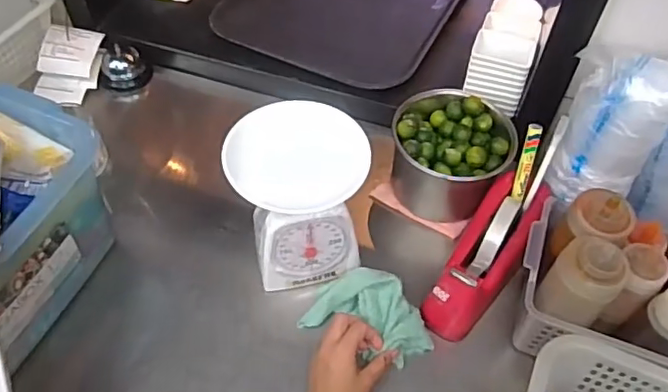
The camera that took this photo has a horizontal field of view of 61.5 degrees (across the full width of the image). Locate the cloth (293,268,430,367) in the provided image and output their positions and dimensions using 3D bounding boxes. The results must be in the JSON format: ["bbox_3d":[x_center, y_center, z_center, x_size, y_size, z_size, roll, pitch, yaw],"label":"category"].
[{"bbox_3d":[0.047,0.138,0.657,0.141,0.035,0.092,26,56,17],"label":"cloth"}]

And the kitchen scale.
[{"bbox_3d":[-0.041,0.004,0.671,0.148,0.179,0.138,-7,54,-7],"label":"kitchen scale"}]

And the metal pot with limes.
[{"bbox_3d":[0.153,-0.056,0.749,0.147,0.117,0.134,1,53,-1],"label":"metal pot with limes"}]

